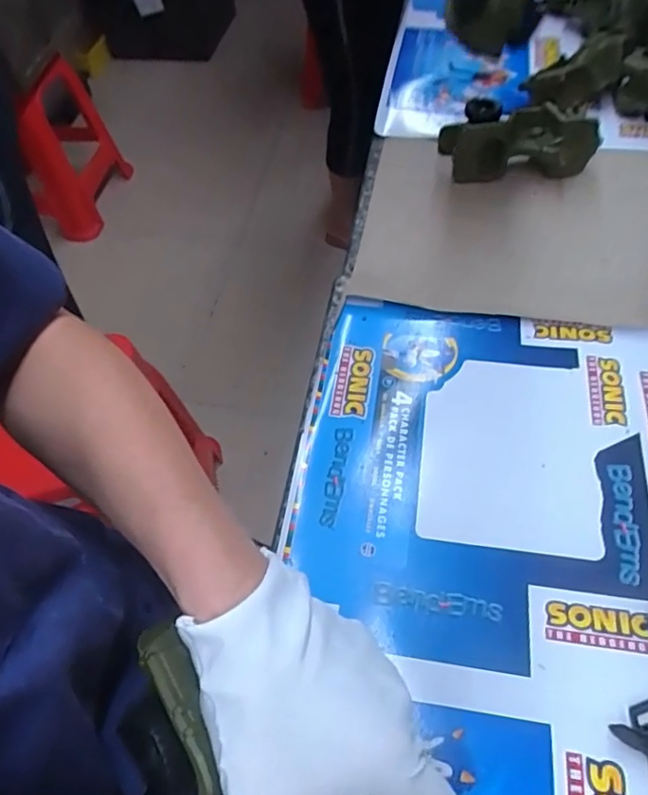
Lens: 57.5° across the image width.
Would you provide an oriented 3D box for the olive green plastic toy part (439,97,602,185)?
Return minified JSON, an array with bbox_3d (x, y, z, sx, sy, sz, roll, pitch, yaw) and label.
[{"bbox_3d":[0.243,-0.324,0.749,0.188,0.076,0.068,1,55,6],"label":"olive green plastic toy part"}]

